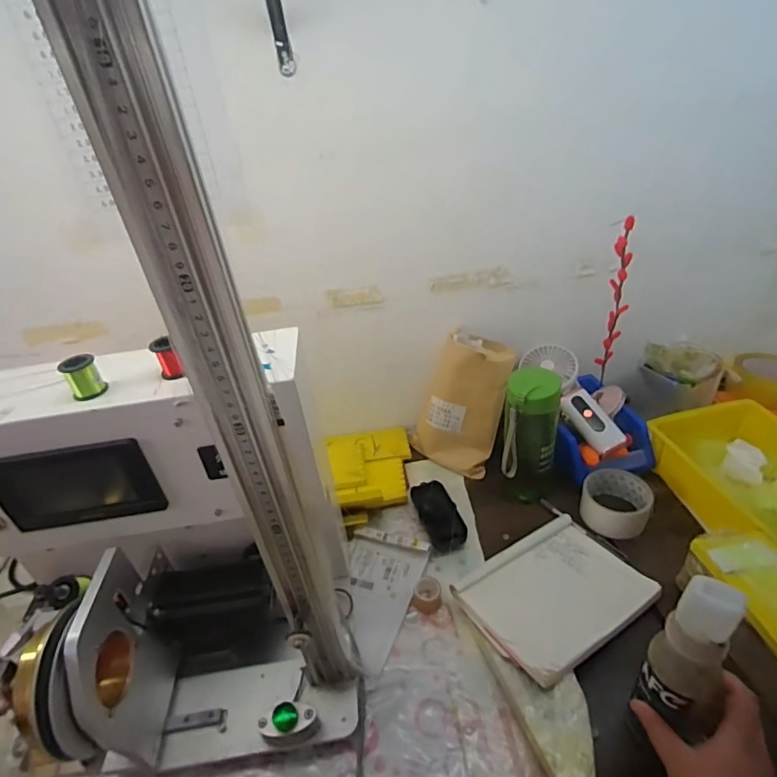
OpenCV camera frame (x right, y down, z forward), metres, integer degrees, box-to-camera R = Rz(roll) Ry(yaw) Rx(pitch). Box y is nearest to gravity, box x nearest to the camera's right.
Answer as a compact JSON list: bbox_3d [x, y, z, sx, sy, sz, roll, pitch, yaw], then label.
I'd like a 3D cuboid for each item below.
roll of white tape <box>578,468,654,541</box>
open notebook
[{"bbox_3d":[0.306,0.159,0.654,0.088,0.056,0.077,12,38,25],"label":"roll of white tape"},{"bbox_3d":[0.199,0.239,0.569,0.202,0.018,0.145,-24,38,-24],"label":"open notebook"}]

